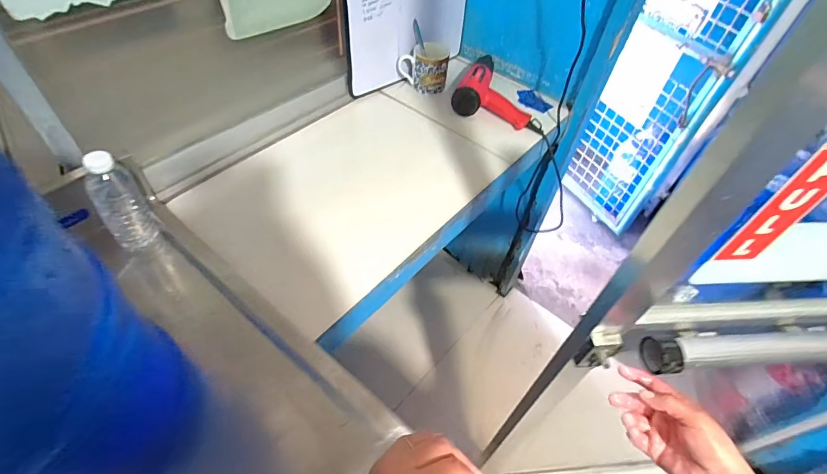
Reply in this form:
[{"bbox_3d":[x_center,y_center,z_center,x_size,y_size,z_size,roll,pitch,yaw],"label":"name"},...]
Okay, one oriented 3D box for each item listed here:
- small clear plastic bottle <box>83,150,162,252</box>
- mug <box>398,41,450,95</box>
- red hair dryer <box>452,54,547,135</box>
[{"bbox_3d":[-0.428,-0.049,0.602,0.059,0.173,0.058,-32,60,-28],"label":"small clear plastic bottle"},{"bbox_3d":[0.026,-0.434,1.058,0.120,0.092,0.085,4,50,-2],"label":"mug"},{"bbox_3d":[0.222,-0.356,1.018,0.217,0.072,0.166,17,51,9],"label":"red hair dryer"}]

